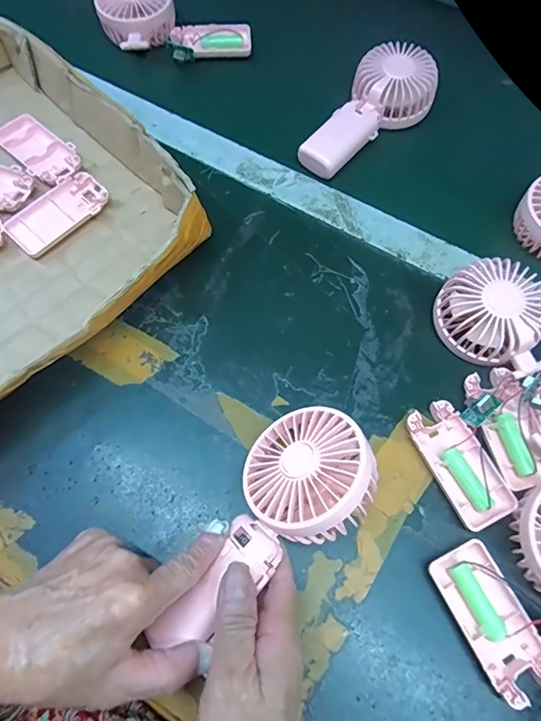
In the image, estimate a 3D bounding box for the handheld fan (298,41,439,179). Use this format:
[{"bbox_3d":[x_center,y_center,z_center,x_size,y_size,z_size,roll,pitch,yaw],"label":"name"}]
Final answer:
[{"bbox_3d":[0.104,-0.256,0.475,0.079,0.044,0.163,34,70,12],"label":"handheld fan"}]

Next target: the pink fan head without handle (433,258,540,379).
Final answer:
[{"bbox_3d":[0.185,-0.036,0.384,0.094,0.048,0.078,24,68,9],"label":"pink fan head without handle"}]

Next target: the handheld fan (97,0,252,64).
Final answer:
[{"bbox_3d":[-0.117,-0.387,0.534,0.173,0.045,0.085,20,68,7],"label":"handheld fan"}]

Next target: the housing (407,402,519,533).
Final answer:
[{"bbox_3d":[0.144,0.078,0.355,0.043,0.015,0.094,-23,69,-11],"label":"housing"}]

